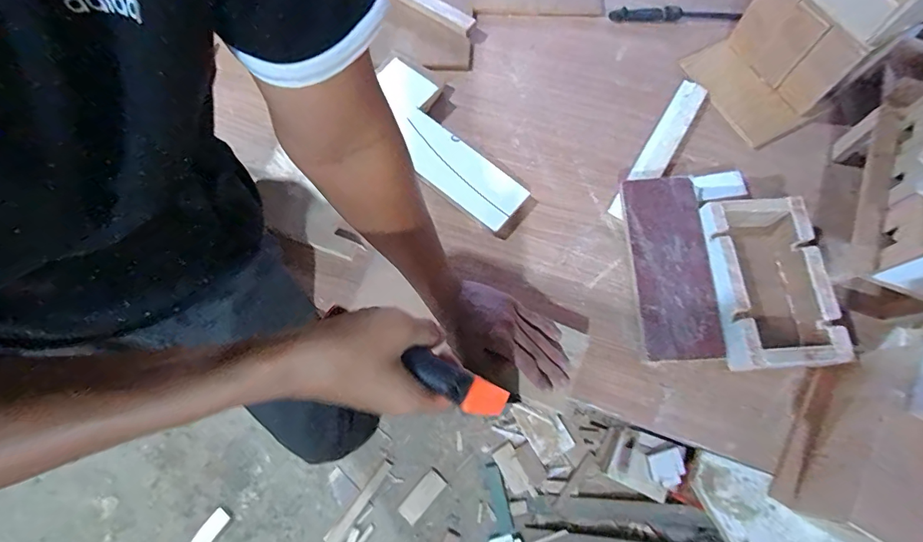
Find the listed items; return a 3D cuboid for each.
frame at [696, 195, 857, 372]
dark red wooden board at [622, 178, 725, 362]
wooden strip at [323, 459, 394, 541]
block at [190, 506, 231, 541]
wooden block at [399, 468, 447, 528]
[{"bbox_3d":[0.378,0.015,0.558,0.126,0.062,0.209,-4,71,1],"label":"frame"},{"bbox_3d":[0.269,-0.008,0.571,0.091,0.011,0.238,-3,75,8],"label":"dark red wooden board"},{"bbox_3d":[-0.276,0.629,1.202,0.037,0.012,0.252,36,77,12],"label":"wooden strip"},{"bbox_3d":[-0.652,0.672,1.145,0.048,0.007,0.110,35,77,12],"label":"block"},{"bbox_3d":[-0.107,0.610,1.199,0.059,0.013,0.138,41,78,13],"label":"wooden block"}]

